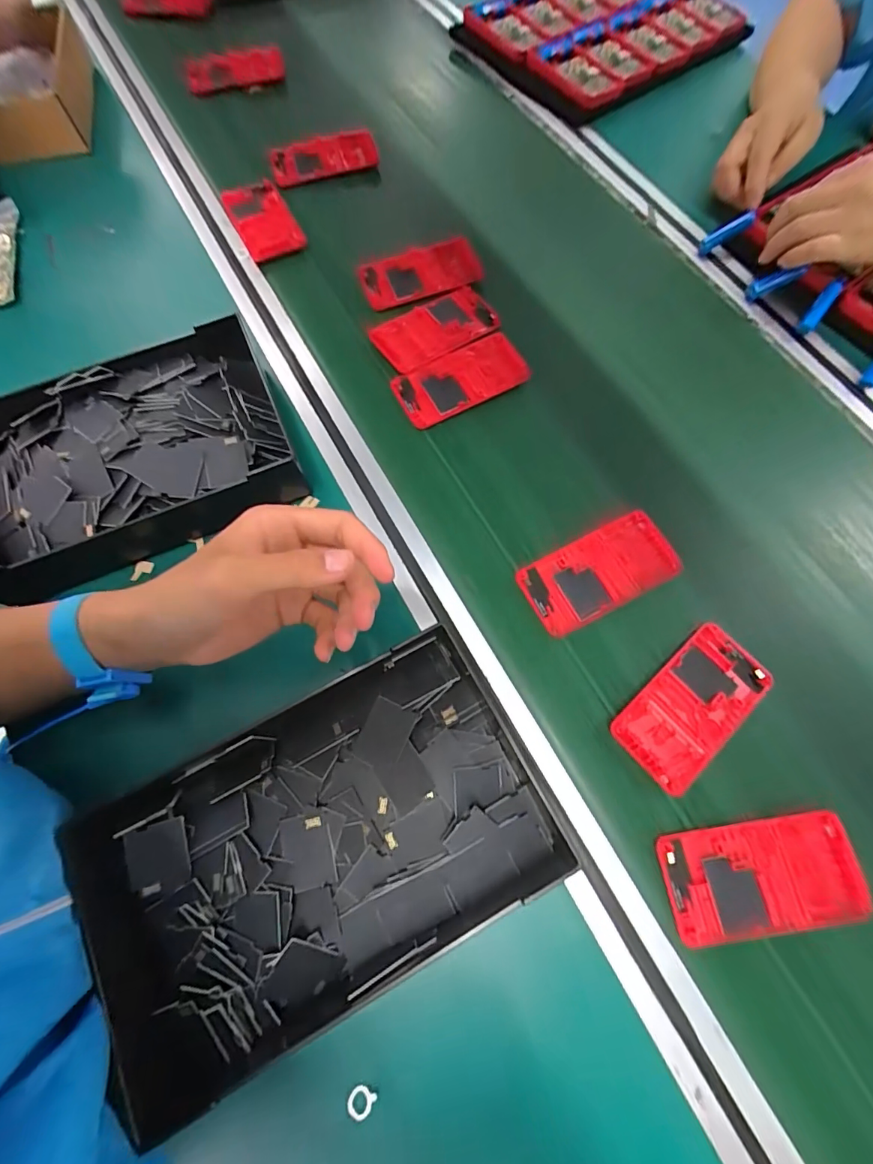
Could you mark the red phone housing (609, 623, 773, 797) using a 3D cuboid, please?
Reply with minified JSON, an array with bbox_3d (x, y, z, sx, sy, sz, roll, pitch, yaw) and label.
[{"bbox_3d":[0.186,0.087,0.336,0.122,0.009,0.061,-41,76,-14],"label":"red phone housing"}]

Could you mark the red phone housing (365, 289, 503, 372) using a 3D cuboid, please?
[{"bbox_3d":[-0.002,-0.250,0.456,0.114,0.012,0.066,-29,70,-11],"label":"red phone housing"}]

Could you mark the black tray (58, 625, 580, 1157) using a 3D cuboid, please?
[{"bbox_3d":[-0.071,0.167,0.292,0.273,0.045,0.172,-29,73,-11],"label":"black tray"}]

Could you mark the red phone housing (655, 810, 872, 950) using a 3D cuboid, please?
[{"bbox_3d":[0.209,0.190,0.299,0.119,0.015,0.061,-8,71,-4],"label":"red phone housing"}]

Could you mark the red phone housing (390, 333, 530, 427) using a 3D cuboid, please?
[{"bbox_3d":[0.024,-0.192,0.434,0.127,0.008,0.062,-28,73,-10],"label":"red phone housing"}]

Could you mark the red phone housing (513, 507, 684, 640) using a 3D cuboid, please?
[{"bbox_3d":[0.130,-0.008,0.369,0.123,0.012,0.061,-26,77,-8],"label":"red phone housing"}]

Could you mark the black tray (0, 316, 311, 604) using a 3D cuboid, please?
[{"bbox_3d":[-0.250,-0.103,0.370,0.258,0.040,0.172,-23,72,-9],"label":"black tray"}]

